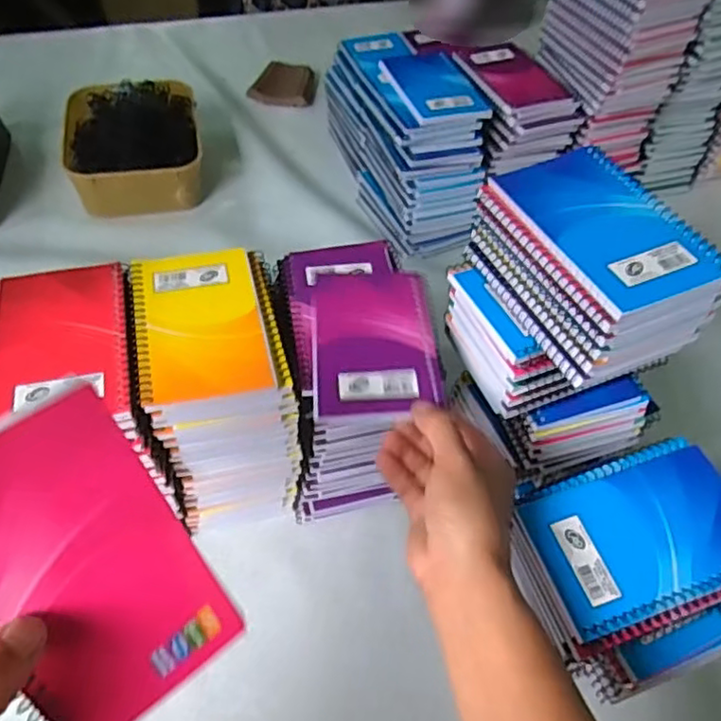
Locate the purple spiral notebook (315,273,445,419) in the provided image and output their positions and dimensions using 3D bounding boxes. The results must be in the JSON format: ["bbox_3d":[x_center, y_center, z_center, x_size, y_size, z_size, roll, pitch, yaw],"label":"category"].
[{"bbox_3d":[0.010,-0.017,0.443,0.081,0.008,0.126,-1,52,-2],"label":"purple spiral notebook"}]

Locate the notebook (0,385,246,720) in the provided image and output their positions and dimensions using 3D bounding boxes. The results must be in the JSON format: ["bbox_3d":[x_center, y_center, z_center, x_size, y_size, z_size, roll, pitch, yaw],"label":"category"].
[{"bbox_3d":[-0.108,0.083,0.251,0.080,0.127,0.004,-34,19,-26],"label":"notebook"}]

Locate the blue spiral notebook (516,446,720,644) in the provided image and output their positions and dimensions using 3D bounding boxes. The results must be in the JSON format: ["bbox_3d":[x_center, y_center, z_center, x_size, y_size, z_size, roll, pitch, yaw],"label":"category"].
[{"bbox_3d":[0.168,0.103,0.383,0.128,0.013,0.081,-15,54,-13],"label":"blue spiral notebook"}]

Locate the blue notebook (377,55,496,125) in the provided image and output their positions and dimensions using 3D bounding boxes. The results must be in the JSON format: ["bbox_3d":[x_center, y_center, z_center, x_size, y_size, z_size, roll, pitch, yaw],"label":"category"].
[{"bbox_3d":[0.079,-0.302,0.710,0.085,0.011,0.135,-15,54,-13],"label":"blue notebook"}]

